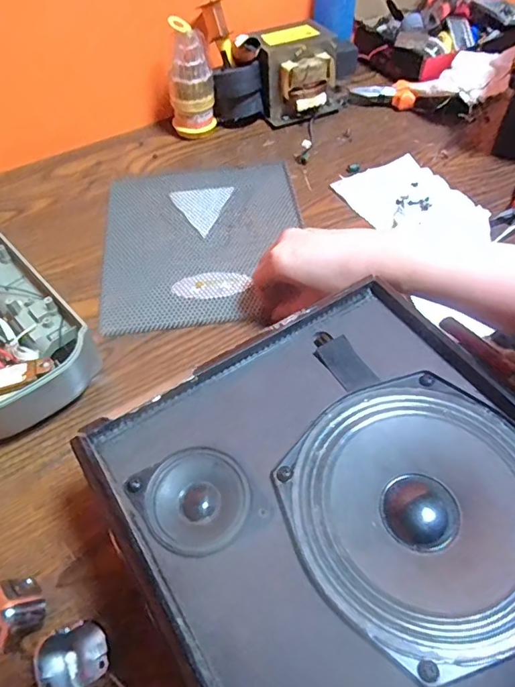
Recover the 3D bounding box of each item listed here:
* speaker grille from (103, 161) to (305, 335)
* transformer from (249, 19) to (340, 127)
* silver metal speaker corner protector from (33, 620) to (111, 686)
[{"bbox_3d":[-0.050,-0.105,0.469,0.185,0.008,0.210,-7,54,-4],"label":"speaker grille"},{"bbox_3d":[0.053,-0.318,0.574,0.102,0.084,0.072,-11,55,-6],"label":"transformer"},{"bbox_3d":[-0.100,0.171,0.261,0.034,0.018,0.029,-25,57,-16],"label":"silver metal speaker corner protector"}]

